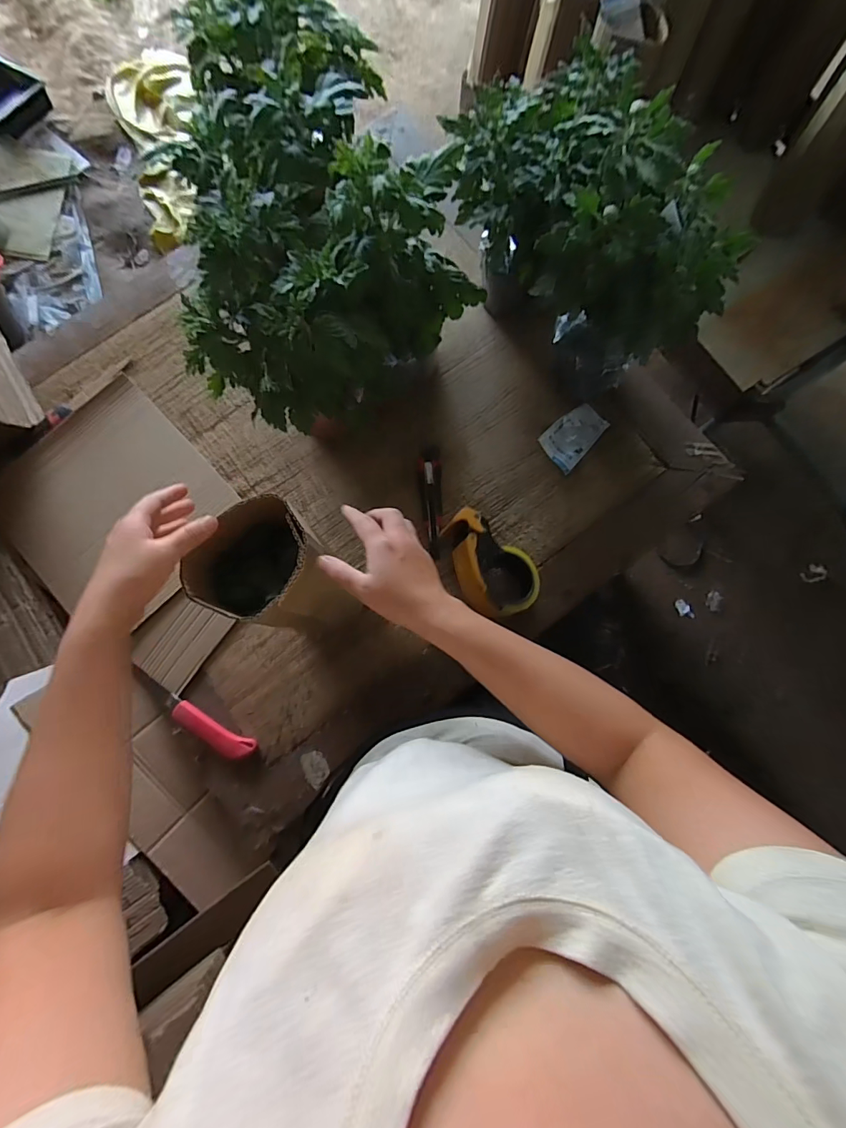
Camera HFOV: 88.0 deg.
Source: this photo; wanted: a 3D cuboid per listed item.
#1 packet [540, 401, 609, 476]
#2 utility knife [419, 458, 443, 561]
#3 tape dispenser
[{"bbox_3d":[0.256,-0.221,0.746,0.072,0.013,0.119,42,83,5],"label":"packet"},{"bbox_3d":[0.014,-0.097,0.745,0.039,0.008,0.168,-1,81,0],"label":"utility knife"},{"bbox_3d":[0.109,-0.004,0.695,0.118,0.079,0.171,-18,81,-3],"label":"tape dispenser"}]

